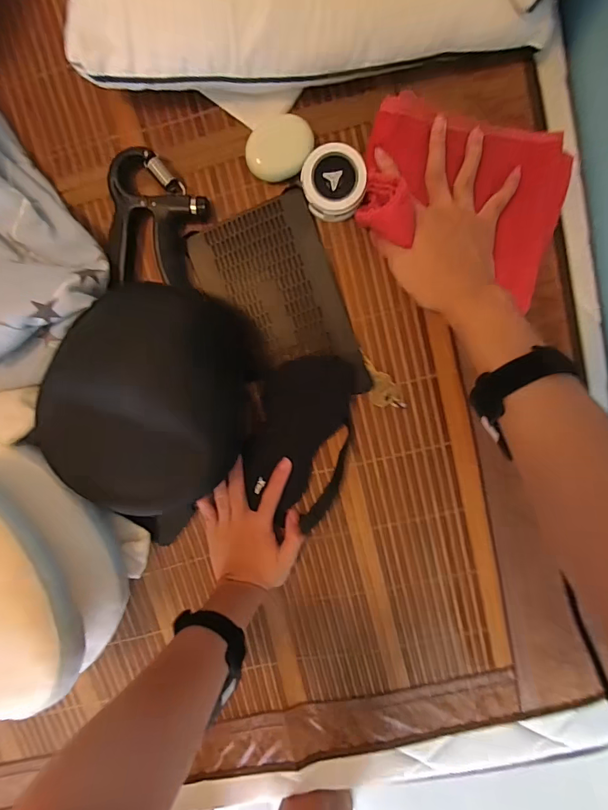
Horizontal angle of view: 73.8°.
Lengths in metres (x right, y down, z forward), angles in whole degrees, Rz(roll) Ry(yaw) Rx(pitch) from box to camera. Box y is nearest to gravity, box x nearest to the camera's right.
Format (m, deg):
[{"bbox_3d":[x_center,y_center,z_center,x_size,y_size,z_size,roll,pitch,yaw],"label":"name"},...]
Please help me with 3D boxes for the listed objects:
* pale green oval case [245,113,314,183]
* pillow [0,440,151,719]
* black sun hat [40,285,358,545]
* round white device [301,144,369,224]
[{"bbox_3d":[-0.023,-0.242,0.384,0.063,0.018,0.050,-32,96,6],"label":"pale green oval case"},{"bbox_3d":[-0.325,0.169,0.407,0.273,0.123,0.260,26,99,-2],"label":"pillow"},{"bbox_3d":[-0.143,0.000,0.393,0.166,0.076,0.218,19,99,-1],"label":"black sun hat"},{"bbox_3d":[0.028,-0.207,0.383,0.057,0.028,0.061,1,99,2],"label":"round white device"}]

